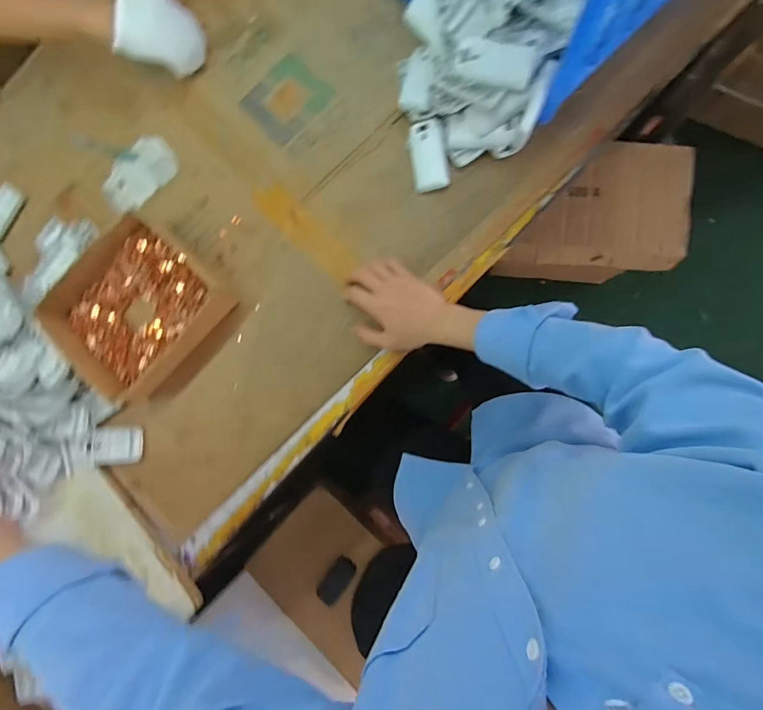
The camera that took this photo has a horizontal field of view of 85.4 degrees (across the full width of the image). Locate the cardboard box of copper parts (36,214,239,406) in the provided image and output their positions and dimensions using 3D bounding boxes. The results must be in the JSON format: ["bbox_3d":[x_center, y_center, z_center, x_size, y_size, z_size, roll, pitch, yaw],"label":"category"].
[{"bbox_3d":[-0.352,-0.068,0.594,0.202,0.066,0.220,44,93,6],"label":"cardboard box of copper parts"}]

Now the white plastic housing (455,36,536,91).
[{"bbox_3d":[0.138,-0.360,0.509,0.093,0.010,0.045,13,123,1],"label":"white plastic housing"}]

